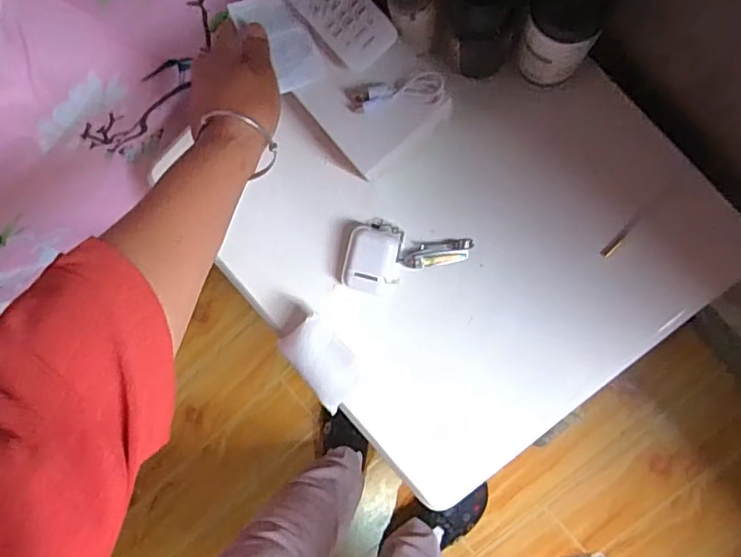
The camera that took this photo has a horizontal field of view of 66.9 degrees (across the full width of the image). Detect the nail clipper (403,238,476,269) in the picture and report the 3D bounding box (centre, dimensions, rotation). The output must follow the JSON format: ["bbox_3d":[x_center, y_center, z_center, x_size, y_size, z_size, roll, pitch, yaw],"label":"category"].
[{"bbox_3d":[0.062,-0.023,0.514,0.063,0.014,0.023,-4,93,9],"label":"nail clipper"}]

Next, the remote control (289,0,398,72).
[{"bbox_3d":[-0.035,-0.223,0.445,0.046,0.017,0.132,-41,87,9],"label":"remote control"}]

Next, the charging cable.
[{"bbox_3d":[0.019,-0.147,0.447,0.078,0.012,0.025,-5,92,9],"label":"charging cable"}]

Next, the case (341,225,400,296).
[{"bbox_3d":[0.001,-0.017,0.513,0.047,0.031,0.058,12,95,8],"label":"case"}]

